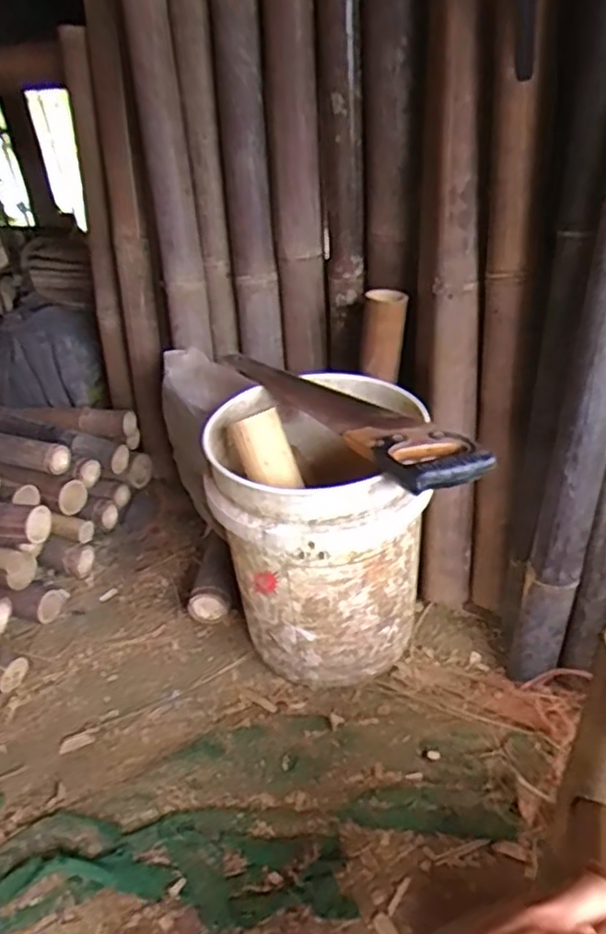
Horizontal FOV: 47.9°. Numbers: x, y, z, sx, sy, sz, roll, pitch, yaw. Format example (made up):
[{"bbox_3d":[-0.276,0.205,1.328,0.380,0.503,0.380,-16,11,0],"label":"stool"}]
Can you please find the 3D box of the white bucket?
[{"bbox_3d":[0.027,0.094,1.014,0.287,0.373,0.304,-6,34,-1],"label":"white bucket"}]

